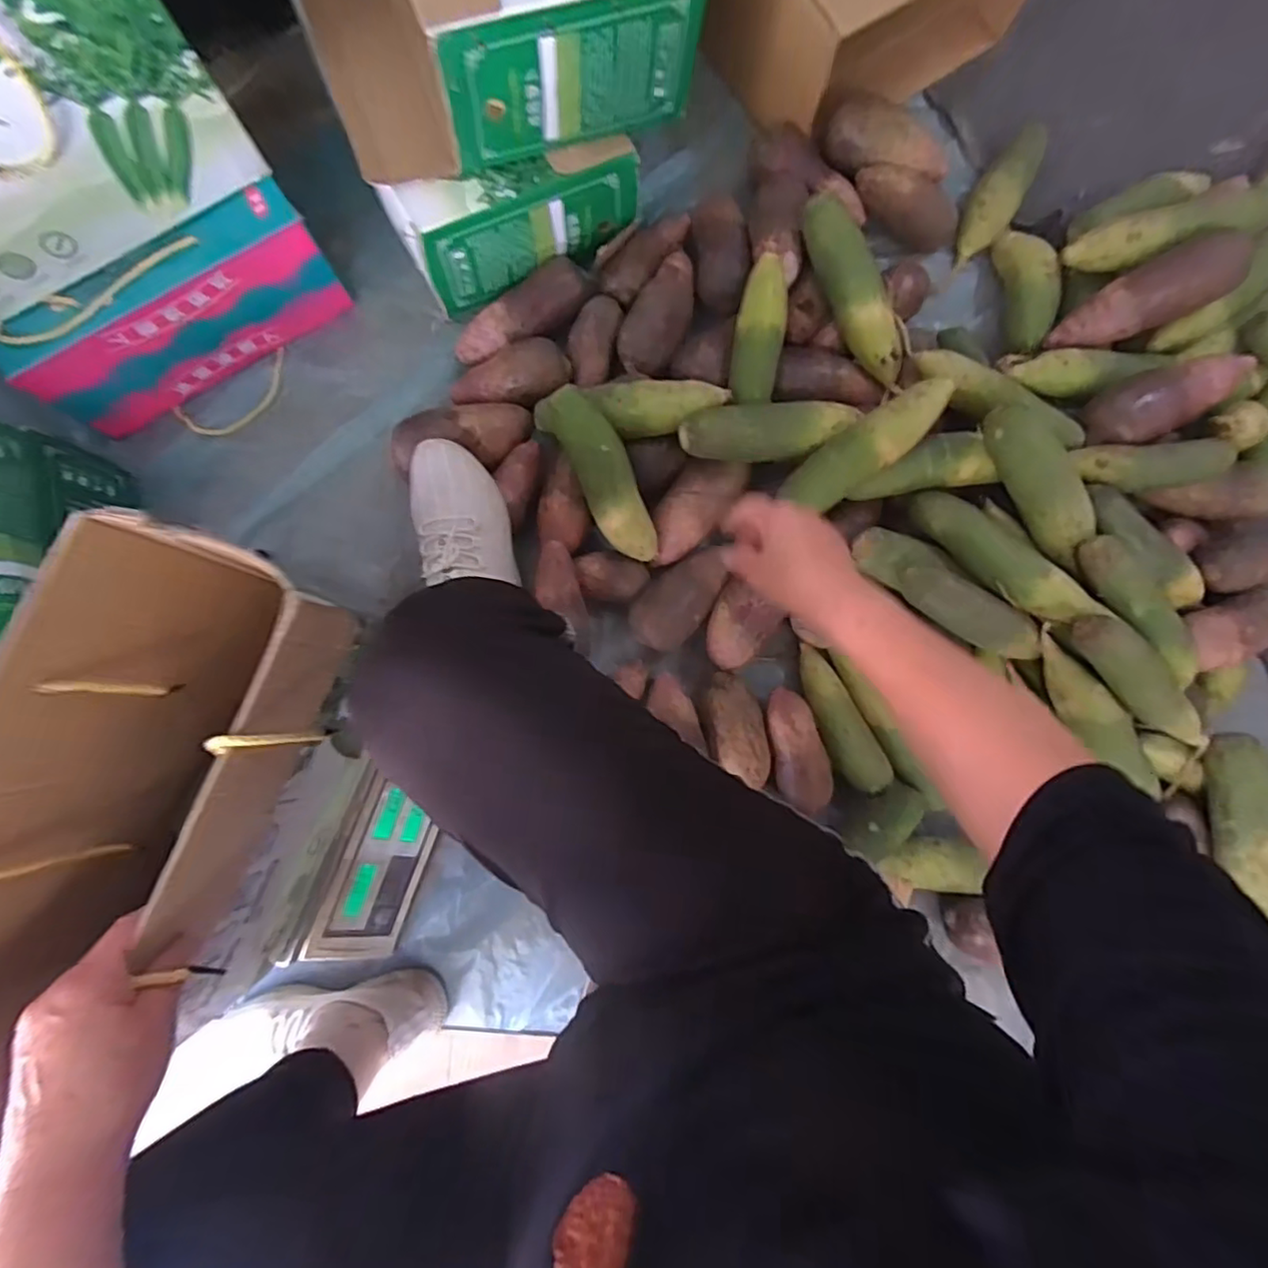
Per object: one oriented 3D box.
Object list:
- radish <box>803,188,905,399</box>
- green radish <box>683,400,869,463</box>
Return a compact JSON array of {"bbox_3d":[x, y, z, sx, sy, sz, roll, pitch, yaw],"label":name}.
[{"bbox_3d":[0.251,-0.385,0.690,0.050,0.056,0.221,-31,103,-5],"label":"radish"},{"bbox_3d":[0.149,-0.219,0.671,0.198,0.051,0.056,-6,85,-3],"label":"green radish"}]

